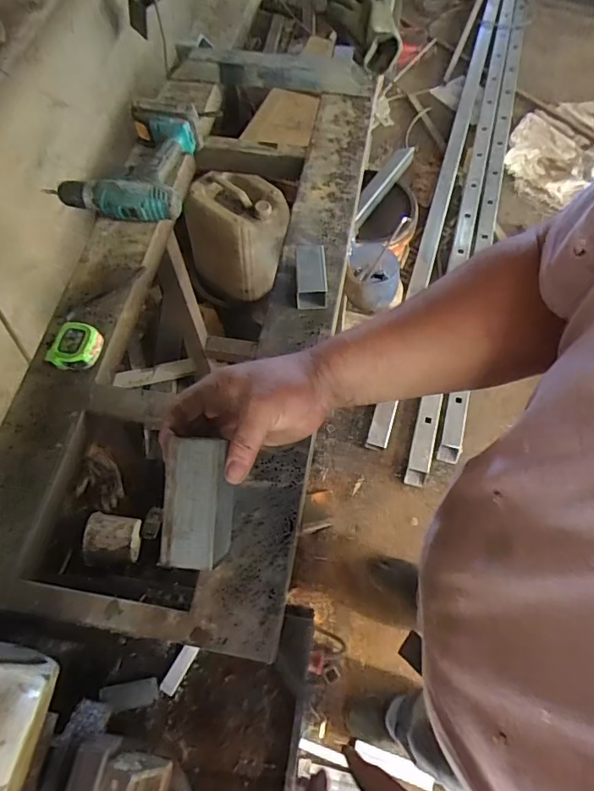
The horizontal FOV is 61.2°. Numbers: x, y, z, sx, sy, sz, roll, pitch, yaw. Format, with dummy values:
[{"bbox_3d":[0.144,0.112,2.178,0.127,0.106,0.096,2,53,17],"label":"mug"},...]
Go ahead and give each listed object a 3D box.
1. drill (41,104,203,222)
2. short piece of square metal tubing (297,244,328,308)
[{"bbox_3d":[-0.264,-0.369,0.783,0.192,0.062,0.193,5,64,4],"label":"drill"},{"bbox_3d":[0.020,-0.167,0.702,0.041,0.040,0.083,-1,64,1],"label":"short piece of square metal tubing"}]

